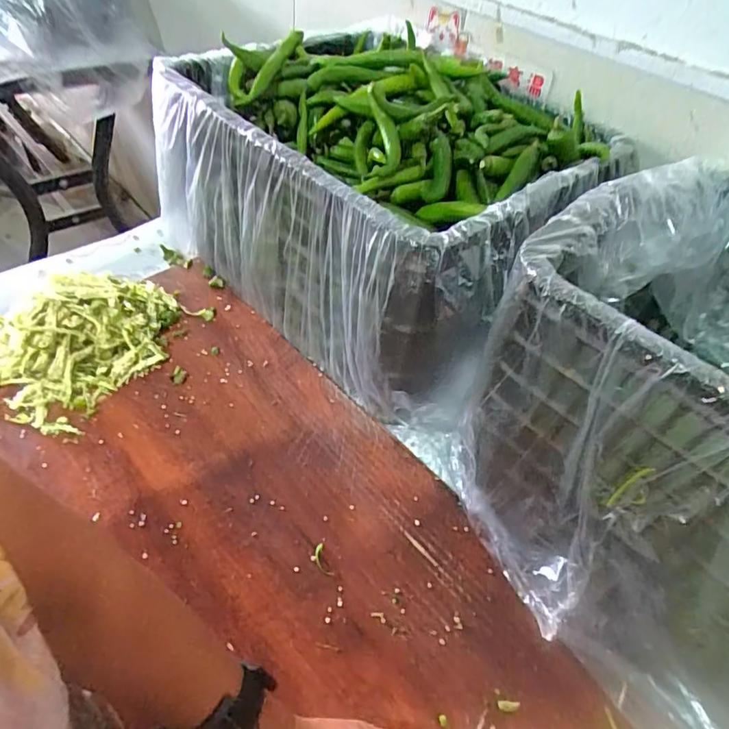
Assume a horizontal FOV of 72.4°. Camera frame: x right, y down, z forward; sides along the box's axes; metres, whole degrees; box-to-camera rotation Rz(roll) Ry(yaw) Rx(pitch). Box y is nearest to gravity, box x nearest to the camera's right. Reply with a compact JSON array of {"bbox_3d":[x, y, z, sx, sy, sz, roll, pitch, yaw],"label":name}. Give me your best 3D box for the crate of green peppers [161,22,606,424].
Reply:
[{"bbox_3d":[0.029,-0.199,0.636,0.370,0.276,0.454,-34,60,-30],"label":"crate of green peppers"}]

